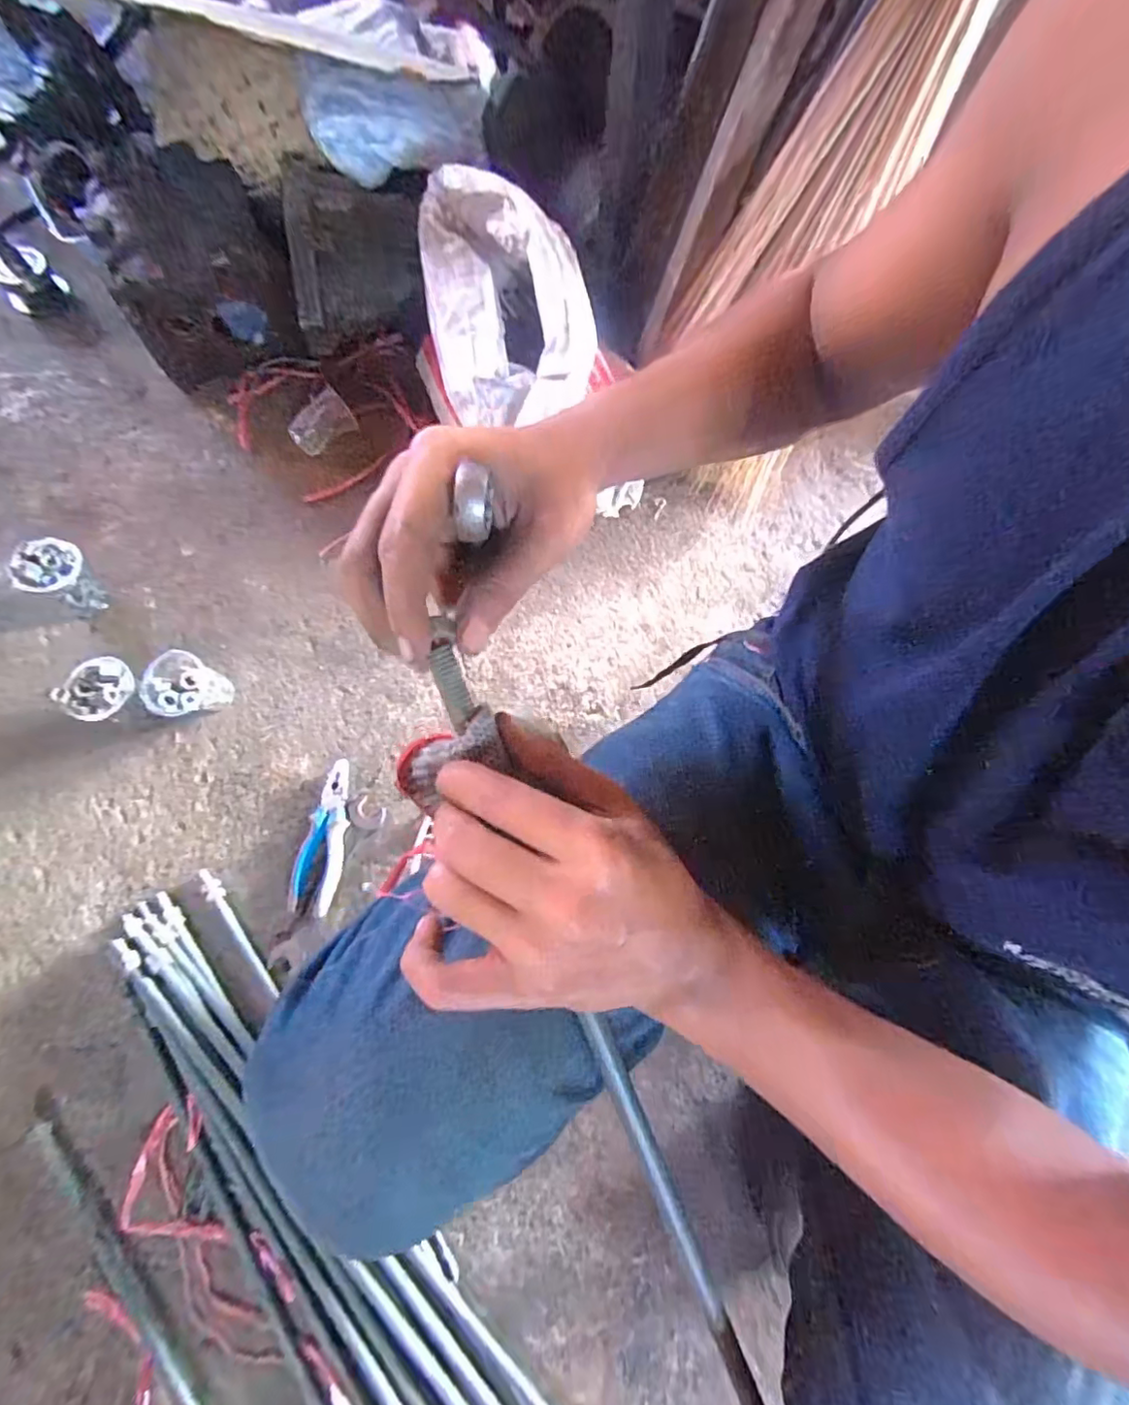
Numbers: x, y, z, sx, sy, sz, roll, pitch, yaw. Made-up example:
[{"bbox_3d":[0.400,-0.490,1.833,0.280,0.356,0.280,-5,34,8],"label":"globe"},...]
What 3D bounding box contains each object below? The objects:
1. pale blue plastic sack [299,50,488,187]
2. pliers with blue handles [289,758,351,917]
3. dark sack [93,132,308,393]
[{"bbox_3d":[-0.230,-0.841,0.847,0.272,0.132,0.067,-29,74,-31],"label":"pale blue plastic sack"},{"bbox_3d":[-0.281,0.154,0.681,0.051,0.025,0.174,8,71,0],"label":"pliers with blue handles"},{"bbox_3d":[-0.518,-0.633,0.829,0.216,0.164,0.231,-17,76,-9],"label":"dark sack"}]

